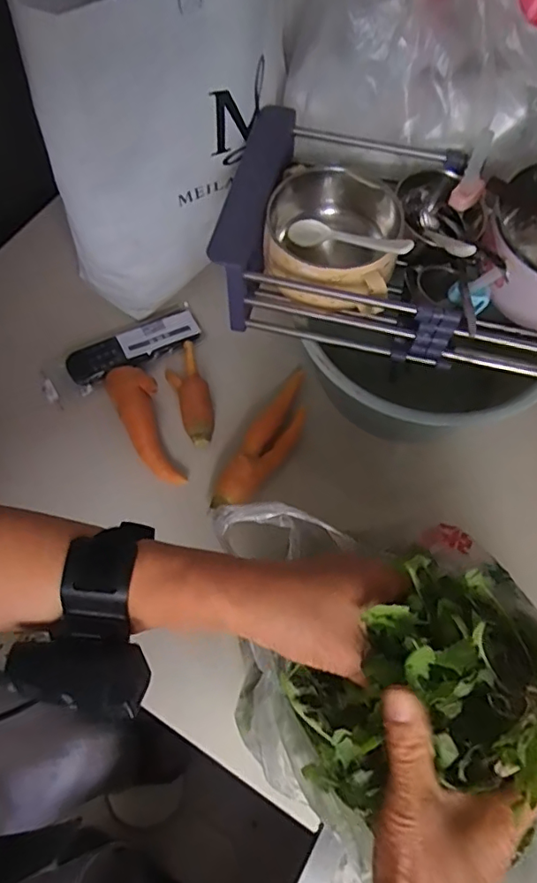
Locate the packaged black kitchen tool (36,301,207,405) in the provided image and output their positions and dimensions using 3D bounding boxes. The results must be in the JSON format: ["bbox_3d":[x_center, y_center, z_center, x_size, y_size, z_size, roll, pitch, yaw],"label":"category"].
[{"bbox_3d":[-0.165,-0.101,0.618,0.185,0.026,0.057,-28,68,-12],"label":"packaged black kitchen tool"}]

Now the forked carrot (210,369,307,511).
[{"bbox_3d":[0.002,-0.002,0.556,0.043,0.034,0.178,29,69,12],"label":"forked carrot"}]

